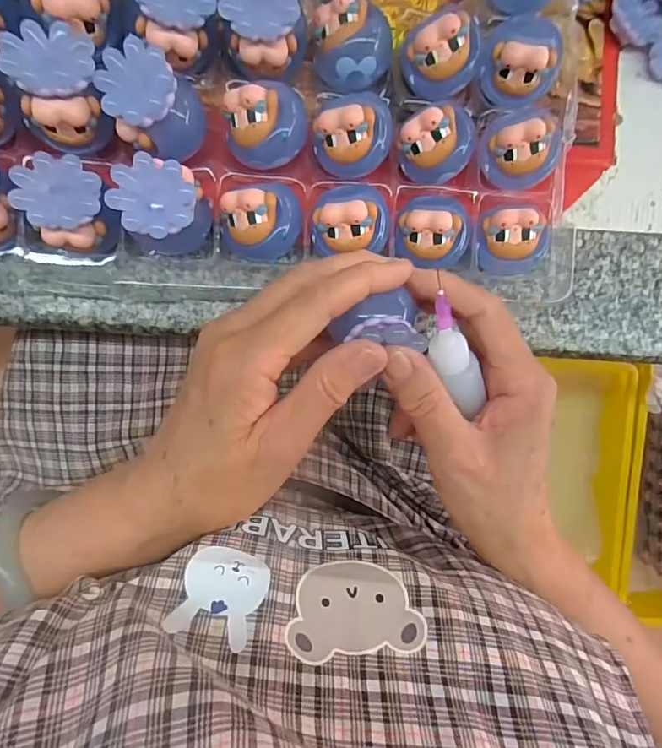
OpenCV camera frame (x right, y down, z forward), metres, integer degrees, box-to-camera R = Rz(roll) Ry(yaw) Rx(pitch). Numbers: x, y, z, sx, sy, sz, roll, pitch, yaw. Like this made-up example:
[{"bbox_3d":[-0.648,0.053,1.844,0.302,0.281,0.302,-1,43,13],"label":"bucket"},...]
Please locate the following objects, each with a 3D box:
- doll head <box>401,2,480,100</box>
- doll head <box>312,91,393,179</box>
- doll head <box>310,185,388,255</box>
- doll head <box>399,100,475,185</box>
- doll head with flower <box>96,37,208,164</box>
[{"bbox_3d":[0.058,-0.164,0.245,0.036,0.028,0.030,-17,96,-6],"label":"doll head"},{"bbox_3d":[0.014,-0.123,0.244,0.041,0.032,0.034,-31,97,-5],"label":"doll head"},{"bbox_3d":[0.012,-0.081,0.244,0.042,0.025,0.034,-6,93,-8],"label":"doll head"},{"bbox_3d":[0.056,-0.122,0.253,0.035,0.026,0.034,-1,94,-8],"label":"doll head"},{"bbox_3d":[-0.084,-0.126,0.223,0.043,0.034,0.038,25,90,-9],"label":"doll head with flower"}]

